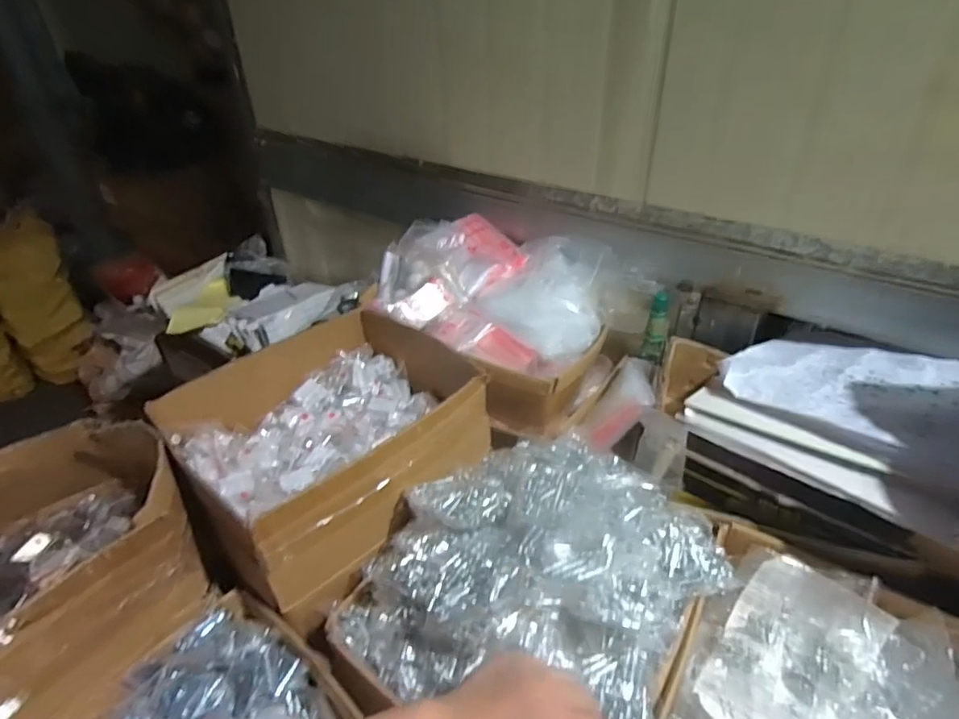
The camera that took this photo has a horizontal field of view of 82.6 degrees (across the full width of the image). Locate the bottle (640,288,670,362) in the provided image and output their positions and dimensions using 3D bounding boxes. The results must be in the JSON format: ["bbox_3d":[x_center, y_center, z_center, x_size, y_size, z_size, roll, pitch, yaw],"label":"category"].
[{"bbox_3d":[0.265,-0.047,0.818,0.031,0.110,0.025,9,36,16],"label":"bottle"}]

